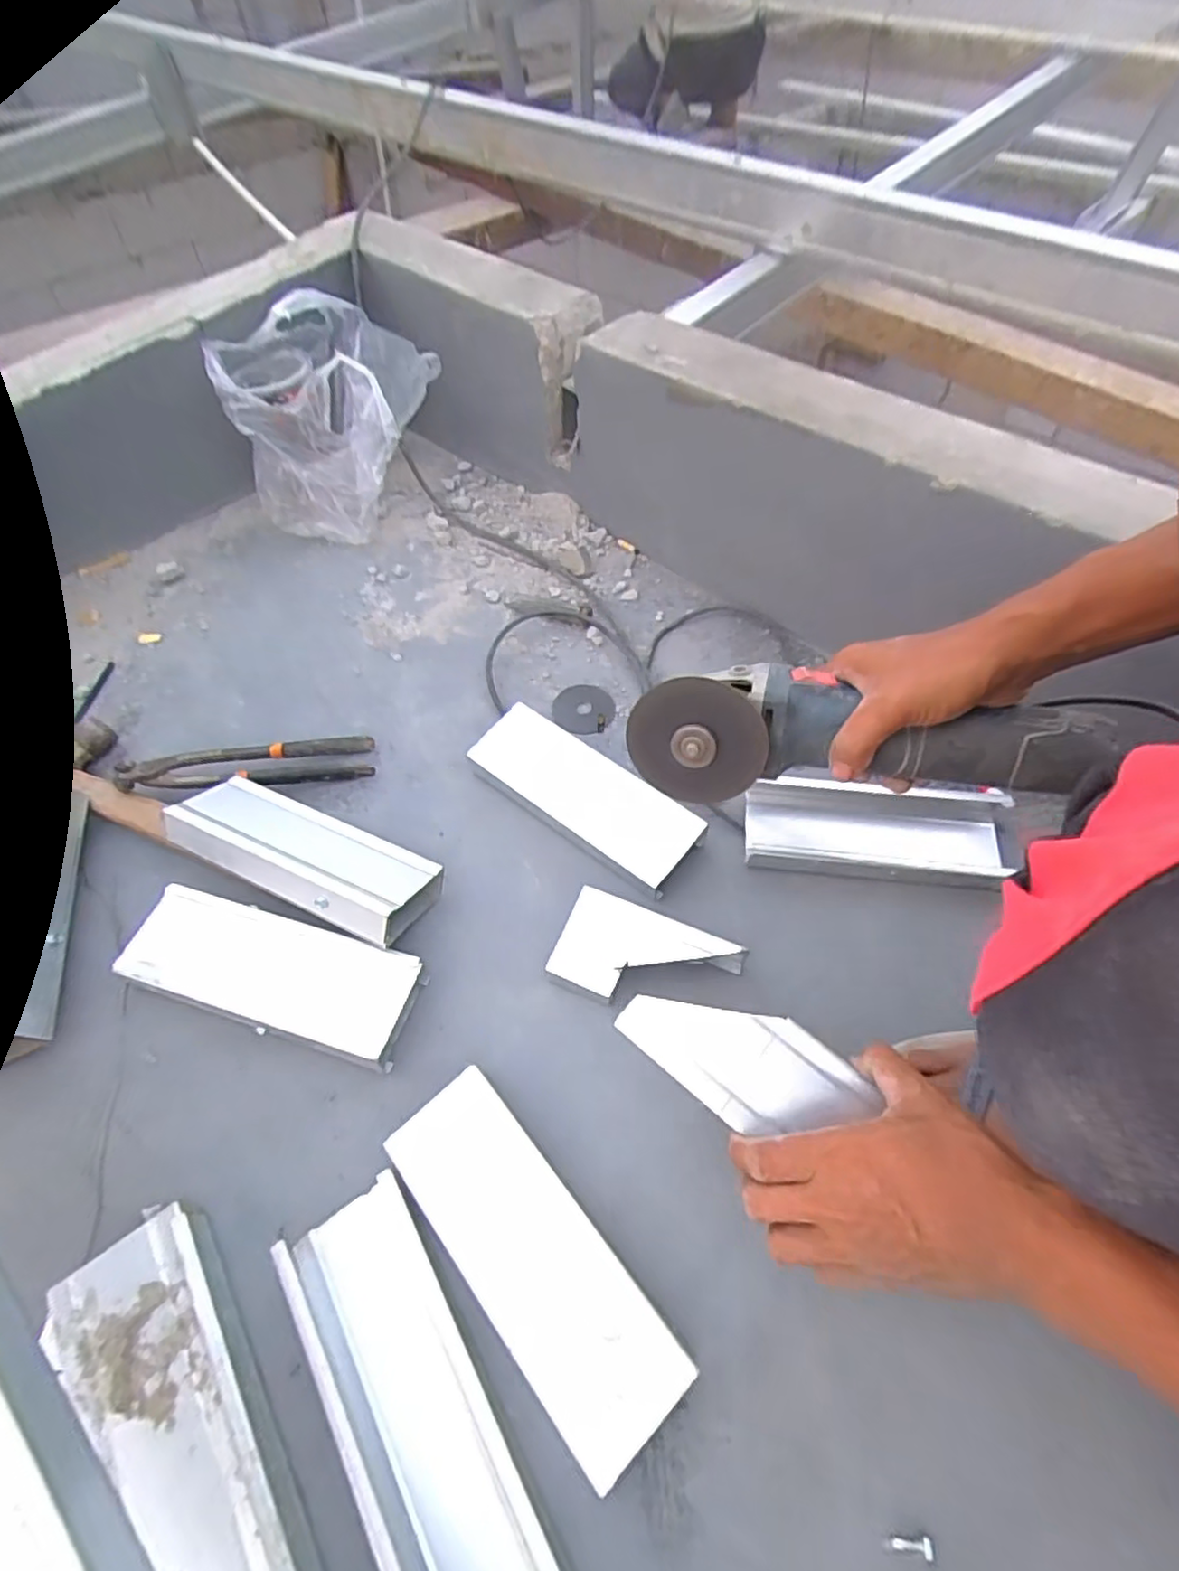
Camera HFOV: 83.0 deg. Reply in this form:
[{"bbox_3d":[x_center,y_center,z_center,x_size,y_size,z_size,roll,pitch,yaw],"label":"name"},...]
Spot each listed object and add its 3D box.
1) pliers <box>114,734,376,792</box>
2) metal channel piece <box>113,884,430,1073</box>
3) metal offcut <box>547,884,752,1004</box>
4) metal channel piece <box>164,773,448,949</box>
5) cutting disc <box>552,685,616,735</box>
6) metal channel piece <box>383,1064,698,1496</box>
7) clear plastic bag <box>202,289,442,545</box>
[{"bbox_3d":[-0.315,-0.017,0.620,0.217,0.013,0.048,-8,62,-16],"label":"pliers"},{"bbox_3d":[-0.242,0.147,0.515,0.221,0.037,0.080,15,57,9],"label":"metal channel piece"},{"bbox_3d":[0.042,0.140,0.514,0.131,0.039,0.075,21,58,13],"label":"metal offcut"},{"bbox_3d":[-0.236,0.056,0.551,0.218,0.033,0.081,22,39,13],"label":"metal channel piece"},{"bbox_3d":[-0.006,-0.081,0.685,0.063,0.008,0.064,0,56,0],"label":"cutting disc"},{"bbox_3d":[-0.037,0.286,0.410,0.073,0.037,0.210,-36,63,-22],"label":"metal channel piece"},{"bbox_3d":[-0.316,-0.440,0.800,0.212,0.226,0.168,22,58,14],"label":"clear plastic bag"}]

